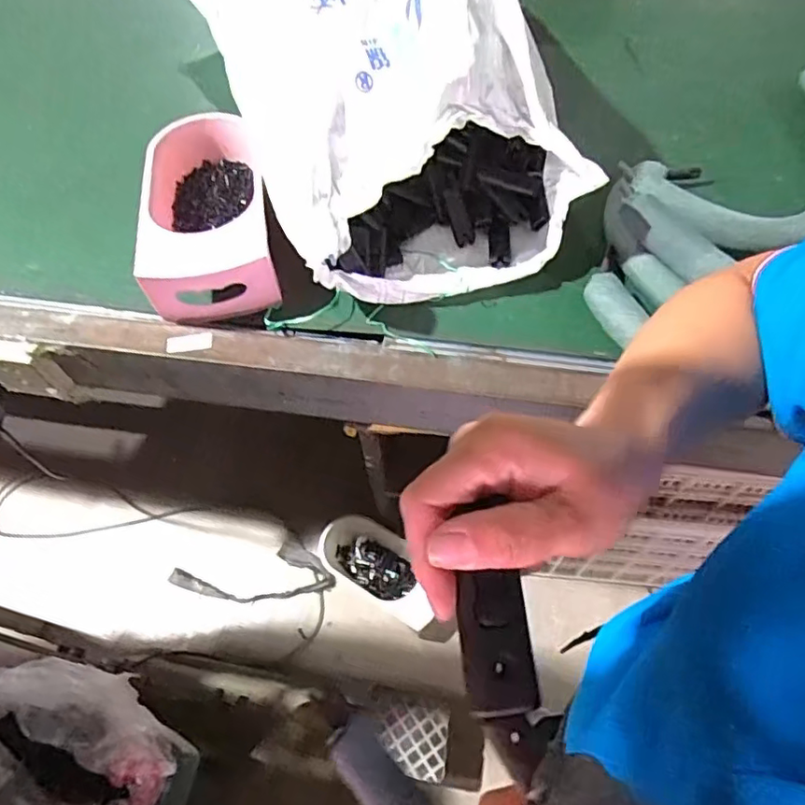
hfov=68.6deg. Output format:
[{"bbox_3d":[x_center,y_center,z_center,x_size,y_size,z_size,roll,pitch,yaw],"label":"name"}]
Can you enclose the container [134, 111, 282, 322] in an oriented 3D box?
[{"bbox_3d":[-0.253,-0.251,0.762,0.147,0.089,0.303,-13,60,-5],"label":"container"}]

